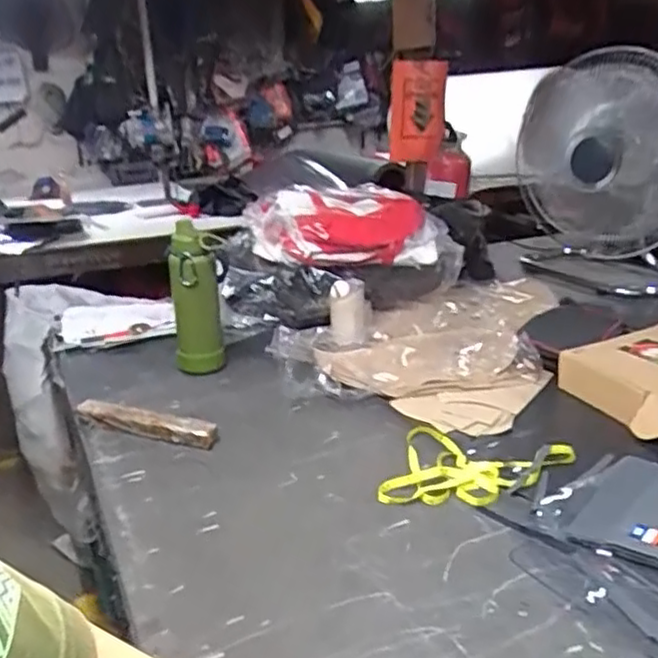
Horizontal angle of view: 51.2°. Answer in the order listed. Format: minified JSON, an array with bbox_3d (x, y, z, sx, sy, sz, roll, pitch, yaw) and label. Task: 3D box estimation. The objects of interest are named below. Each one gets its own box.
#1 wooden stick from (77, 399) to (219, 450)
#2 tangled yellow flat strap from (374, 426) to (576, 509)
[{"bbox_3d":[-0.306,0.157,1.133,0.273,0.039,0.046,5,19,25],"label":"wooden stick"},{"bbox_3d":[0.216,0.197,0.987,0.241,0.020,0.210,3,19,21],"label":"tangled yellow flat strap"}]

